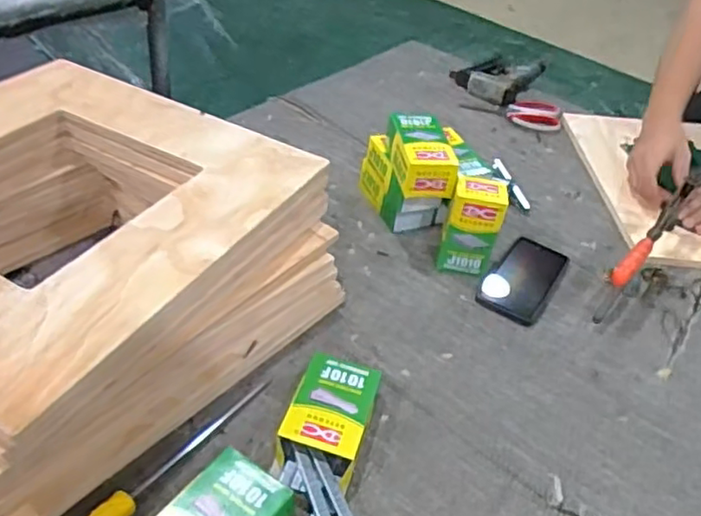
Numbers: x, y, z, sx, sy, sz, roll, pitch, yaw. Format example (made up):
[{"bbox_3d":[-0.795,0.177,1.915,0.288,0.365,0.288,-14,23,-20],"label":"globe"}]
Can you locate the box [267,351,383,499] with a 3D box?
[{"bbox_3d":[-0.020,0.156,0.630,0.079,0.039,0.132,15,40,9],"label":"box"}]

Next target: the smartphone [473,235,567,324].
[{"bbox_3d":[0.230,0.024,0.851,0.076,0.013,0.169,27,43,22],"label":"smartphone"}]

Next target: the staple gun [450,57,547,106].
[{"bbox_3d":[0.303,-0.382,1.327,0.145,0.041,0.257,26,43,21],"label":"staple gun"}]

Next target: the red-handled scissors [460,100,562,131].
[{"bbox_3d":[0.306,-0.270,1.209,0.174,0.018,0.090,2,40,-6],"label":"red-handled scissors"}]

